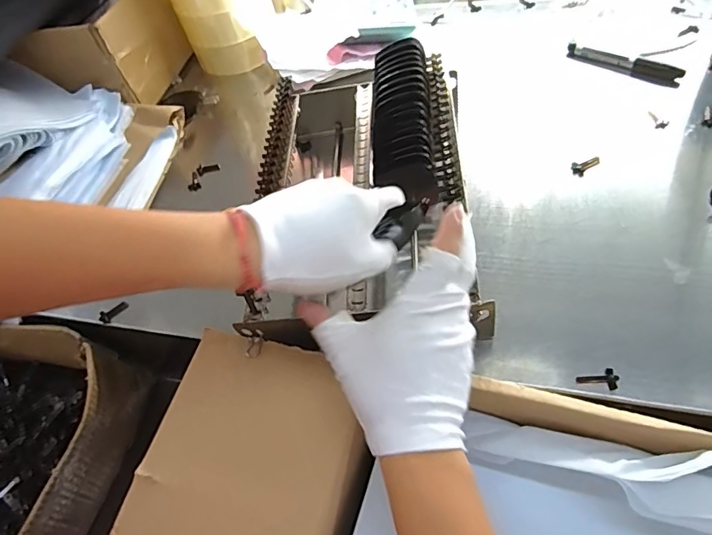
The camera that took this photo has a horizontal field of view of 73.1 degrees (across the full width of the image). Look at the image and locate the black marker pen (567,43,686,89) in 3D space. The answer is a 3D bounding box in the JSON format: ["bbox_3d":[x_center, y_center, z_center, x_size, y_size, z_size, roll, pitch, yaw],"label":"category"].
[{"bbox_3d":[0.321,-0.246,0.581,0.132,0.020,0.025,33,67,30],"label":"black marker pen"}]

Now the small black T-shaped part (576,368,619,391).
[{"bbox_3d":[0.187,0.087,0.372,0.030,0.004,0.016,-8,56,13],"label":"small black T-shaped part"}]

